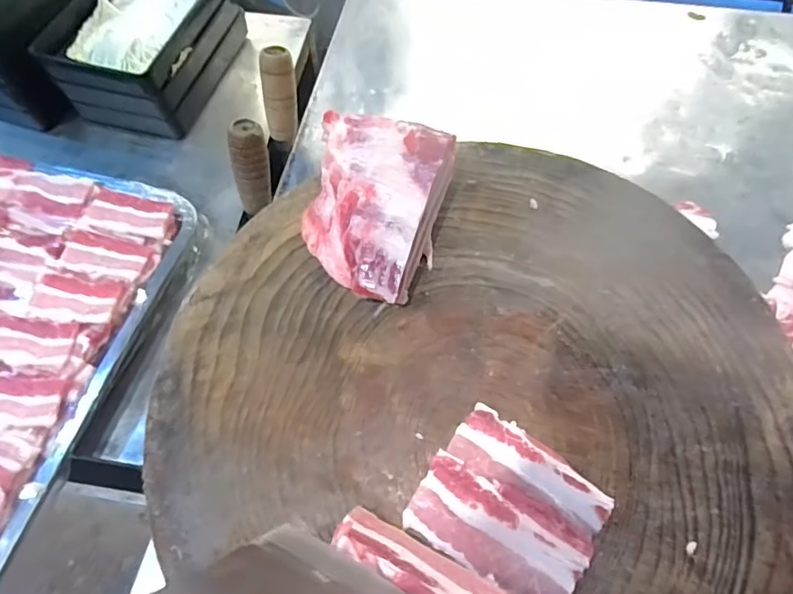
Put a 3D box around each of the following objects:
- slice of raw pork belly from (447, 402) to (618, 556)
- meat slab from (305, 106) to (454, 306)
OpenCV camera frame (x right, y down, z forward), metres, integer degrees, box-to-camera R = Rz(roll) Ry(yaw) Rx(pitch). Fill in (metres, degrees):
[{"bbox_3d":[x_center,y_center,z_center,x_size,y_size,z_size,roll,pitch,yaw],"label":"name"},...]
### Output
[{"bbox_3d":[0.077,0.105,0.311,0.093,0.009,0.039,37,68,18],"label":"slice of raw pork belly"},{"bbox_3d":[-0.021,-0.065,0.370,0.093,0.054,0.128,19,64,10],"label":"meat slab"}]

